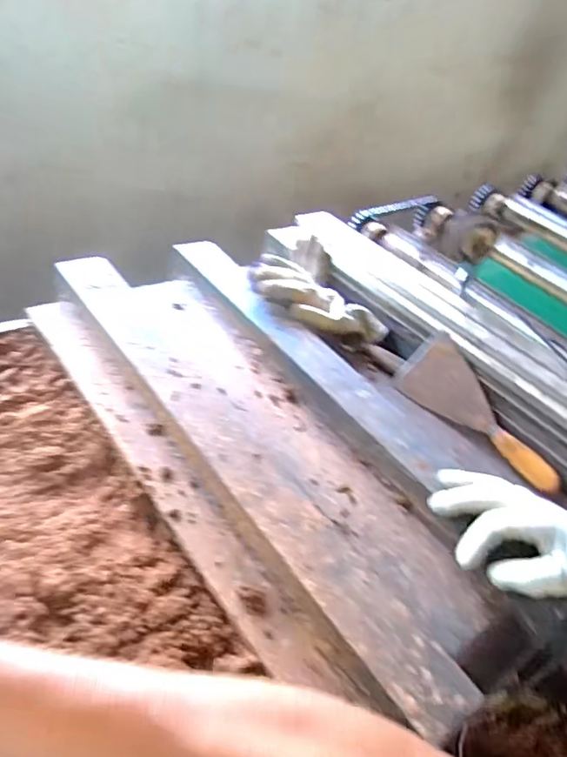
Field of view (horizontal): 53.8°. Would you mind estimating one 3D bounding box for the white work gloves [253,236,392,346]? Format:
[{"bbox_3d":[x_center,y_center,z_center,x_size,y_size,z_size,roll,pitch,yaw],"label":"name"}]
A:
[{"bbox_3d":[0.033,-0.117,0.765,0.134,0.066,0.191,-20,51,-25],"label":"white work gloves"}]

